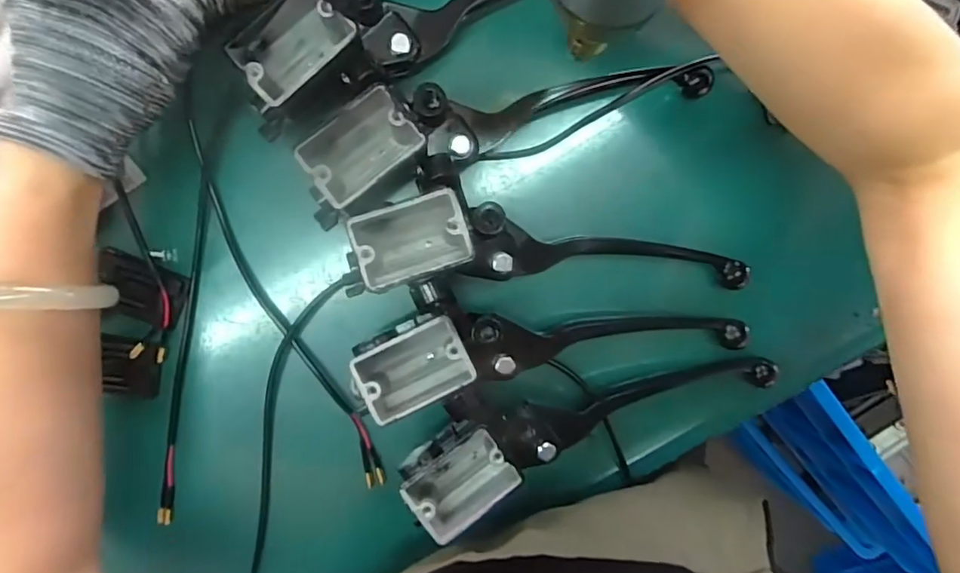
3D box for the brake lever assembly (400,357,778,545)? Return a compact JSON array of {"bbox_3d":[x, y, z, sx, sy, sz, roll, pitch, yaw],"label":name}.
[{"bbox_3d":[0.067,0.074,0.301,0.216,0.062,0.050,-12,97,-2],"label":"brake lever assembly"}]

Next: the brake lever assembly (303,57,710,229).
[{"bbox_3d":[0.021,-0.086,0.291,0.224,0.042,0.055,-18,98,-15],"label":"brake lever assembly"}]

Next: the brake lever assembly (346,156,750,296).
[{"bbox_3d":[0.044,-0.030,0.285,0.211,0.053,0.062,0,97,-4],"label":"brake lever assembly"}]

